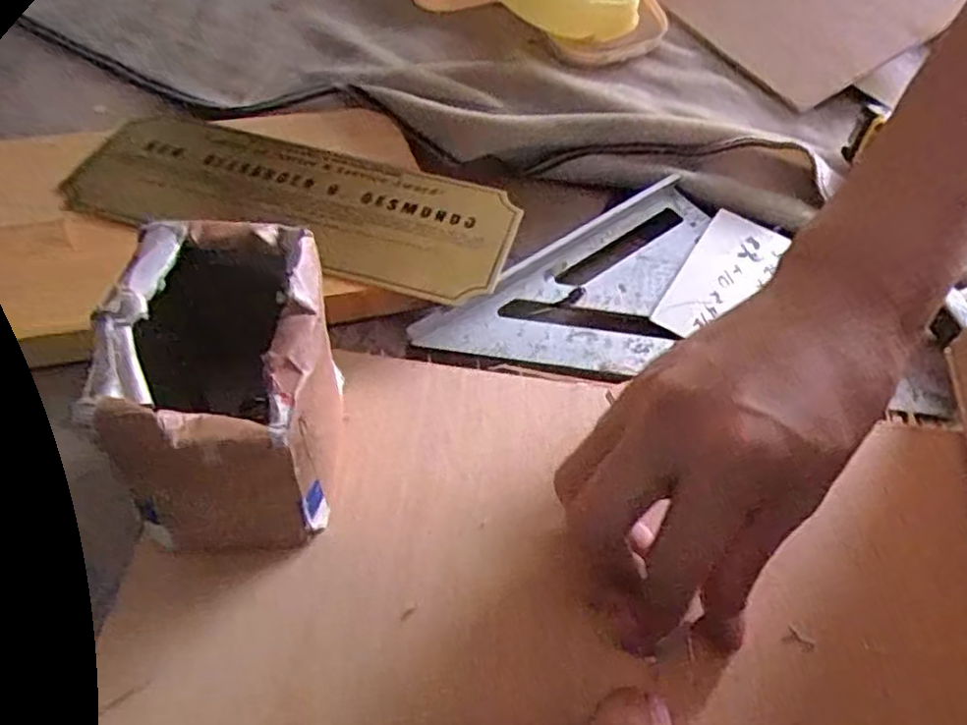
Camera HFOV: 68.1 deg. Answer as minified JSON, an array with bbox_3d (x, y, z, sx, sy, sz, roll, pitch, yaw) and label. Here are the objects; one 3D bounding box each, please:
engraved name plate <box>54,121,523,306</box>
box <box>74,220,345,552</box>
[{"bbox_3d":[-0.097,-0.082,0.367,0.222,0.007,0.080,14,54,7],"label":"engraved name plate"},{"bbox_3d":[-0.088,0.015,0.255,0.067,0.090,0.095,-4,52,-6],"label":"box"}]

